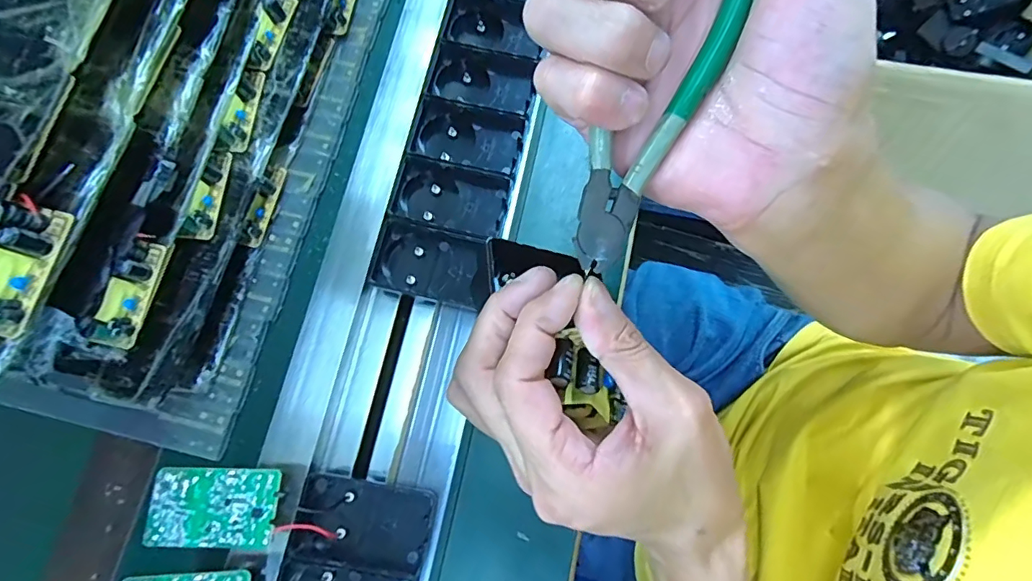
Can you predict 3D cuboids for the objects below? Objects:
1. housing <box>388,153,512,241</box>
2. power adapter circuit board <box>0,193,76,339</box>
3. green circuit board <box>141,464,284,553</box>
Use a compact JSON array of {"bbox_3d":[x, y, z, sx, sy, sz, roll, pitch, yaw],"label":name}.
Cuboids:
[{"bbox_3d":[-0.040,-0.060,0.320,0.070,0.018,0.043,15,77,5],"label":"housing"},{"bbox_3d":[-0.235,-0.011,0.236,0.017,0.022,0.063,15,77,5],"label":"power adapter circuit board"},{"bbox_3d":[-0.156,0.111,0.258,0.063,0.007,0.036,1,76,2],"label":"green circuit board"}]

